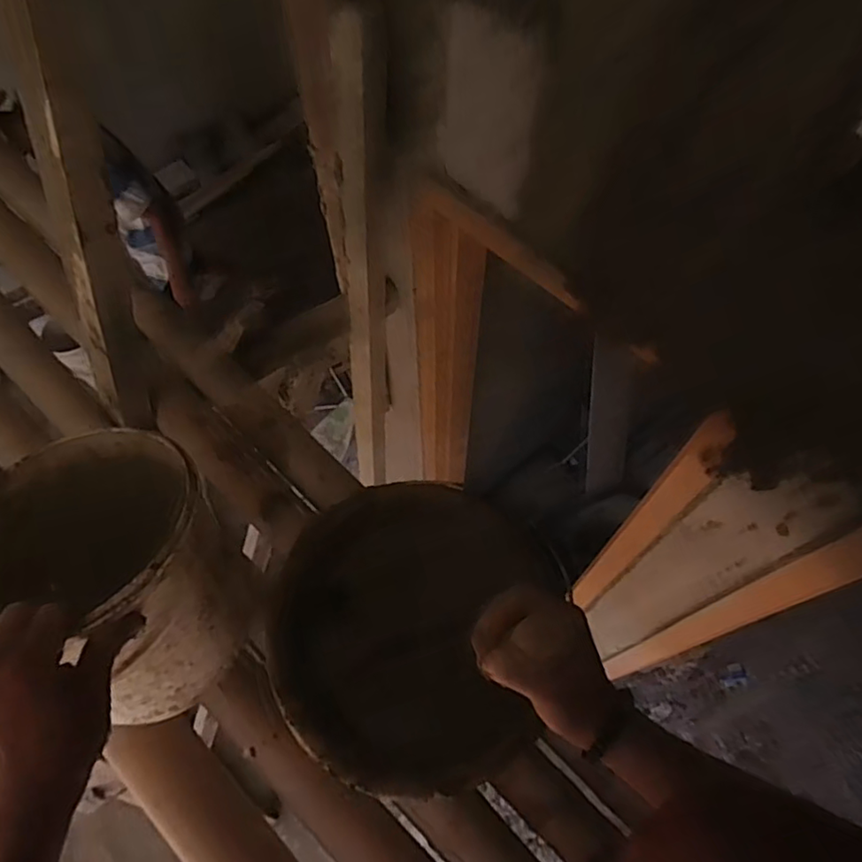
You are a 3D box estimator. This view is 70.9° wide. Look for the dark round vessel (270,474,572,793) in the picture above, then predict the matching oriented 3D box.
[{"bbox_3d":[-0.017,0.165,0.530,0.230,0.057,0.249,0,62,0],"label":"dark round vessel"}]

